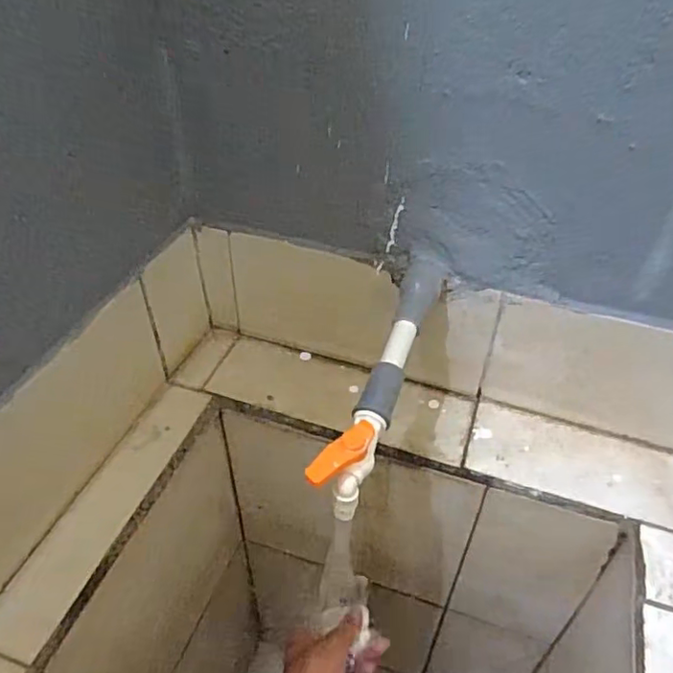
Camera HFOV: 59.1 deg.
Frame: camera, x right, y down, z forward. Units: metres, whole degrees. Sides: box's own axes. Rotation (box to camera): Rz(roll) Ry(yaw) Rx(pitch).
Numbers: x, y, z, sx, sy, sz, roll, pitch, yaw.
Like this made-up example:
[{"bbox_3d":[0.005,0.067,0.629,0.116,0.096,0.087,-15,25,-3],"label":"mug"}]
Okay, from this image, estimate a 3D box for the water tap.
[{"bbox_3d":[0.012,0.098,0.464,0.033,0.068,0.084,24,48,21],"label":"water tap"}]

